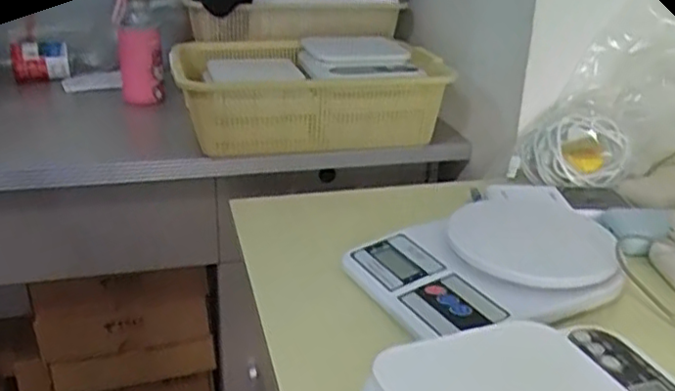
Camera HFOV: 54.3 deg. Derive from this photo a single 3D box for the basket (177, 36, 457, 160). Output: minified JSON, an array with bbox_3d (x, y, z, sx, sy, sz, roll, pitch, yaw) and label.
[{"bbox_3d":[-0.046,-0.141,0.903,0.339,0.105,0.245,-5,25,-16],"label":"basket"}]

